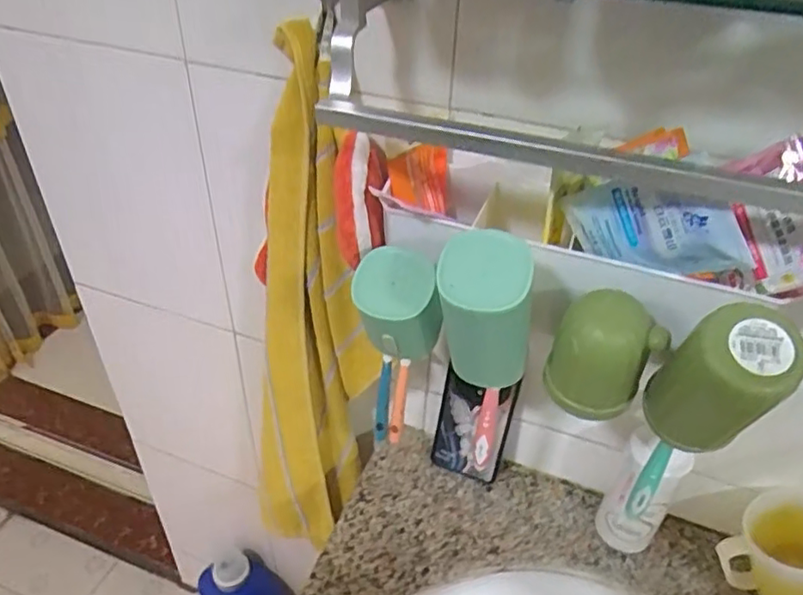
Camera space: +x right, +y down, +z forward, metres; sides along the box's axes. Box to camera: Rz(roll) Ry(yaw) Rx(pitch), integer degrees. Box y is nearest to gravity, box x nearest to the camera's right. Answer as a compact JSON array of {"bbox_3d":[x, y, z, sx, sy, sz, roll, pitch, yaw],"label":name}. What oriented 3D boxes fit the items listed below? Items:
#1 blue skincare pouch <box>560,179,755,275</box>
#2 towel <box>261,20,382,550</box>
[{"bbox_3d":[0.163,-0.047,0.423,0.015,0.062,0.125,-30,33,-34],"label":"blue skincare pouch"},{"bbox_3d":[-0.100,0.068,0.675,0.145,0.627,0.102,-9,40,-13],"label":"towel"}]

